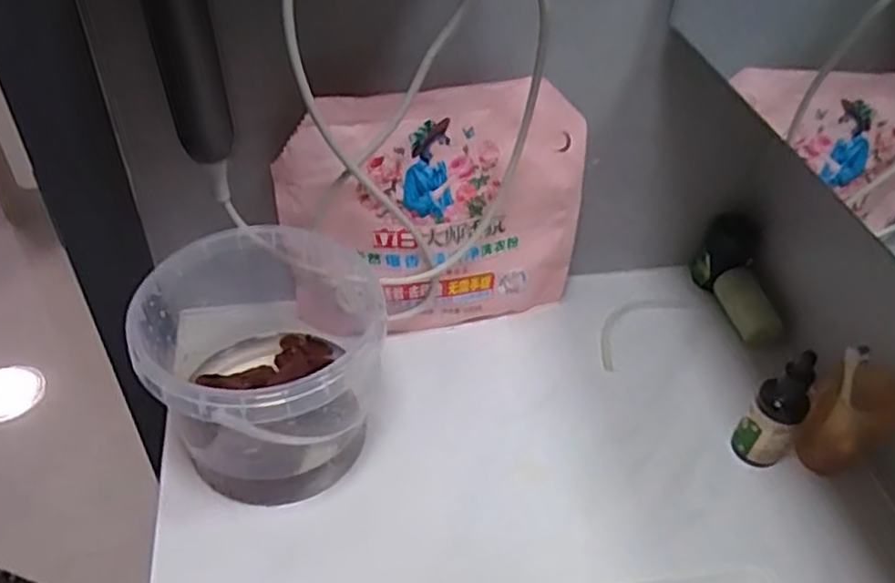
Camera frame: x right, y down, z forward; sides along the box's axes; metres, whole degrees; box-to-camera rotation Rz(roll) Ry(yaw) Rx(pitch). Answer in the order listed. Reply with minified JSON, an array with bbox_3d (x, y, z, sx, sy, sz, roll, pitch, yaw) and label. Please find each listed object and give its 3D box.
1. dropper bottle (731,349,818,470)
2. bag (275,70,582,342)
[{"bbox_3d":[0.244,0.088,0.541,0.035,0.104,0.028,33,52,29],"label":"dropper bottle"},{"bbox_3d":[-0.006,-0.058,0.598,0.241,0.222,0.042,-9,45,-11],"label":"bag"}]

